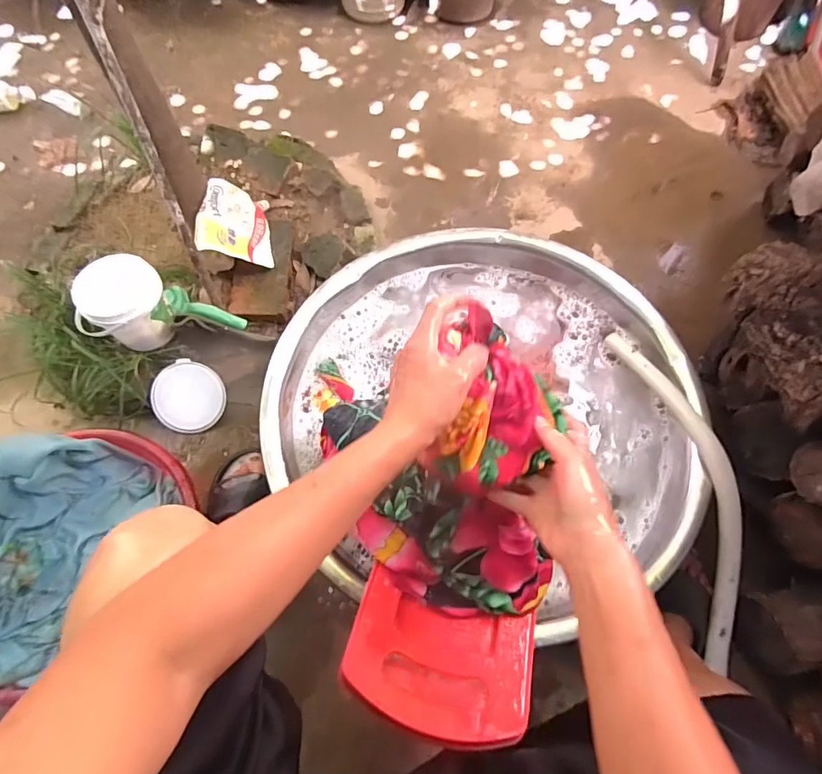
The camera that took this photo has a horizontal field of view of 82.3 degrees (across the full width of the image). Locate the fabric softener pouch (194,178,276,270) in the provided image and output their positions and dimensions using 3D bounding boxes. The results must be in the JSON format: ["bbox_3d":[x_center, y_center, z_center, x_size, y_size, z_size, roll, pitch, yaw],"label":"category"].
[{"bbox_3d":[-0.351,-0.325,0.934,0.140,0.025,0.179,6,65,-43],"label":"fabric softener pouch"}]

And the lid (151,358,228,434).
[{"bbox_3d":[-0.403,0.020,0.855,0.121,0.013,0.125,-4,104,-18],"label":"lid"}]

